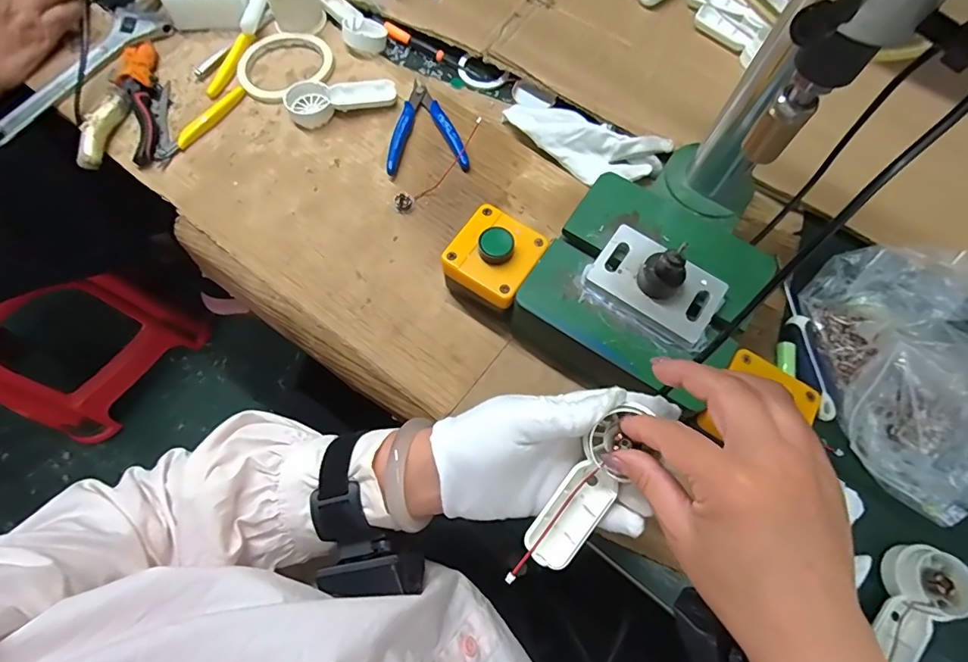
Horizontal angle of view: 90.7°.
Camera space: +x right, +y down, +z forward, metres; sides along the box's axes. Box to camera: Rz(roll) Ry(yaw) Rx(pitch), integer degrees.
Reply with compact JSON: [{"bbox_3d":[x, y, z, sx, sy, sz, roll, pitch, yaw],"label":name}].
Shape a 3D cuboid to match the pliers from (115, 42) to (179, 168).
[{"bbox_3d":[-0.354,-0.242,0.501,0.043,0.019,0.148,-21,71,-7],"label":"pliers"}]

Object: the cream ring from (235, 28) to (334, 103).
[{"bbox_3d":[-0.216,-0.291,0.518,0.101,0.016,0.103,-29,72,-9],"label":"cream ring"}]

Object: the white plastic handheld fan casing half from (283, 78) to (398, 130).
[{"bbox_3d":[-0.148,-0.239,0.497,0.111,0.021,0.041,-4,70,-1],"label":"white plastic handheld fan casing half"}]

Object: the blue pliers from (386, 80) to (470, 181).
[{"bbox_3d":[-0.062,-0.213,0.493,0.079,0.017,0.115,-7,70,-2],"label":"blue pliers"}]

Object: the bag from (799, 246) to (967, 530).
[{"bbox_3d":[0.363,0.033,0.387,0.162,0.057,0.220,3,70,1],"label":"bag"}]

